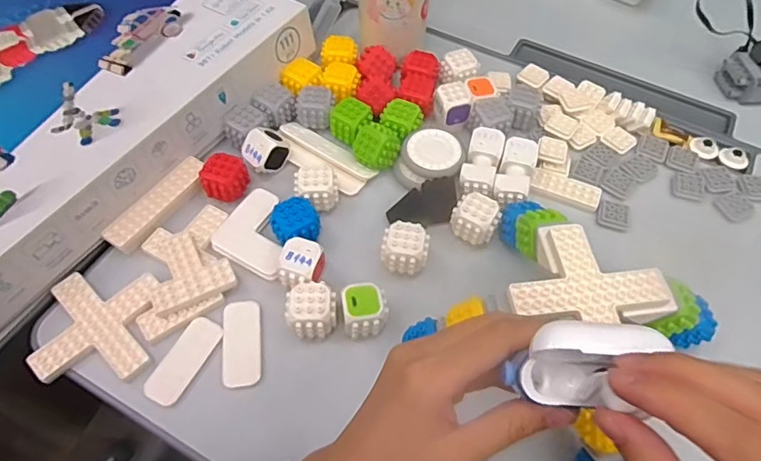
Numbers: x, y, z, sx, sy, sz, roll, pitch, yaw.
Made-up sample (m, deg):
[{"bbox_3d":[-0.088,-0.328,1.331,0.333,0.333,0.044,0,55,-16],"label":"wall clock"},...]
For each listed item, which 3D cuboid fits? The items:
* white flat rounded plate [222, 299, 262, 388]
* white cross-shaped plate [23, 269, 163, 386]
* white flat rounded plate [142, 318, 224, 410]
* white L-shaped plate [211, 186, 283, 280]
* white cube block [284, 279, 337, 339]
[{"bbox_3d":[-0.103,0.083,0.397,0.028,0.004,0.063,-6,56,-6],"label":"white flat rounded plate"},{"bbox_3d":[-0.212,0.071,0.400,0.078,0.007,0.078,-1,56,-3],"label":"white cross-shaped plate"},{"bbox_3d":[-0.144,0.095,0.393,0.028,0.004,0.066,23,58,13],"label":"white flat rounded plate"},{"bbox_3d":[-0.101,-0.001,0.451,0.063,0.009,0.073,21,58,11],"label":"white L-shaped plate"},{"bbox_3d":[-0.051,0.060,0.402,0.036,0.033,0.038,-1,56,-3],"label":"white cube block"}]

